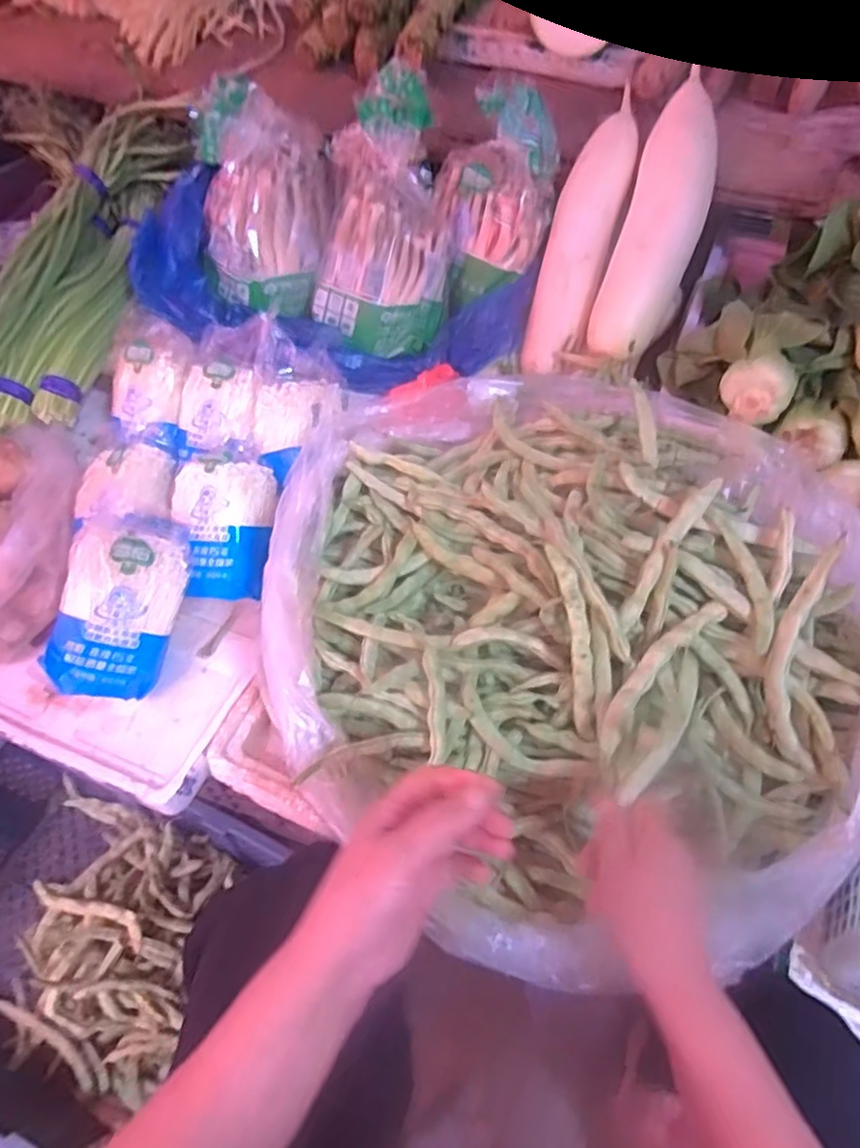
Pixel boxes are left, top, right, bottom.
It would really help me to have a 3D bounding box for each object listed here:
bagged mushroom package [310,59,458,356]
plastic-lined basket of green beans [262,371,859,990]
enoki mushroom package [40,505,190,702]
[{"bbox_3d":[-0.054,-0.399,0.774,0.152,0.094,0.290,1,93,2],"label":"bagged mushroom package"},{"bbox_3d":[0.107,0.042,0.570,0.454,0.145,0.498,-1,58,1],"label":"plastic-lined basket of green beans"},{"bbox_3d":[-0.289,0.025,0.638,0.106,0.090,0.172,6,58,5],"label":"enoki mushroom package"}]

